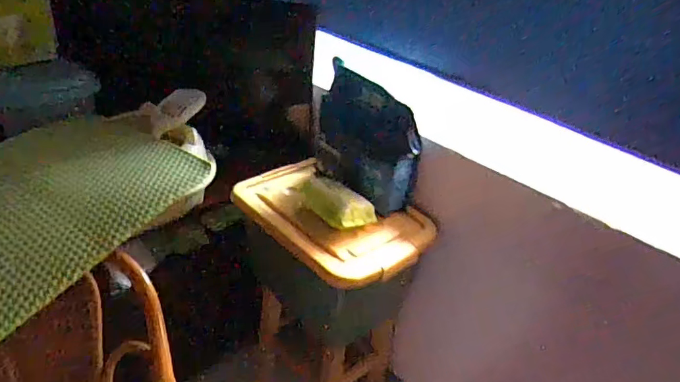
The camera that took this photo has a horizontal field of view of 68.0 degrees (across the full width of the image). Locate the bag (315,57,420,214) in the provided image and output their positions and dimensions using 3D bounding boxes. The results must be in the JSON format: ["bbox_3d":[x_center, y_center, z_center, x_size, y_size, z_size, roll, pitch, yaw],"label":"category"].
[{"bbox_3d":[0.053,-0.122,1.170,0.118,0.264,0.262,-17,38,-35],"label":"bag"}]

